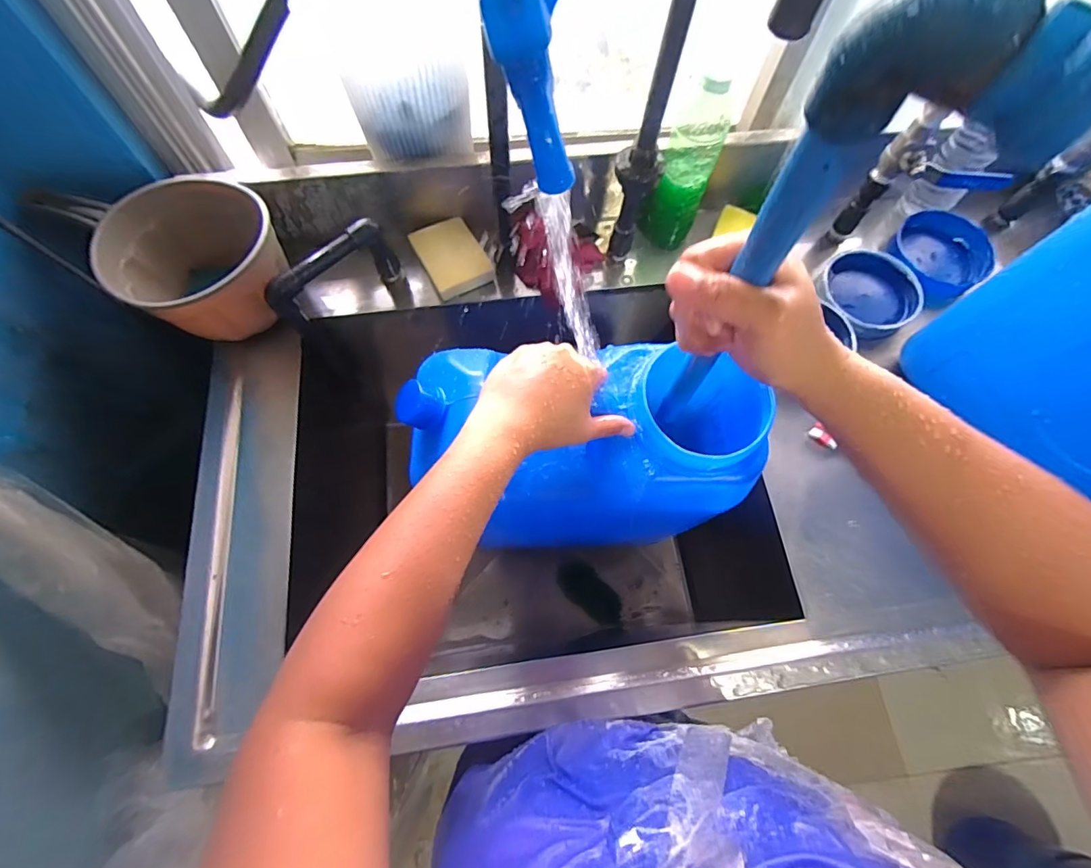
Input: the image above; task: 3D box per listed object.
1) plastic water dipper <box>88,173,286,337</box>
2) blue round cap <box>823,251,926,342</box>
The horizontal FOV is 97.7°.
[{"bbox_3d":[-0.382,-0.188,0.538,0.168,0.100,0.159,1,68,-2],"label":"plastic water dipper"},{"bbox_3d":[0.413,-0.182,0.616,0.120,0.029,0.119,1,68,-2],"label":"blue round cap"}]

